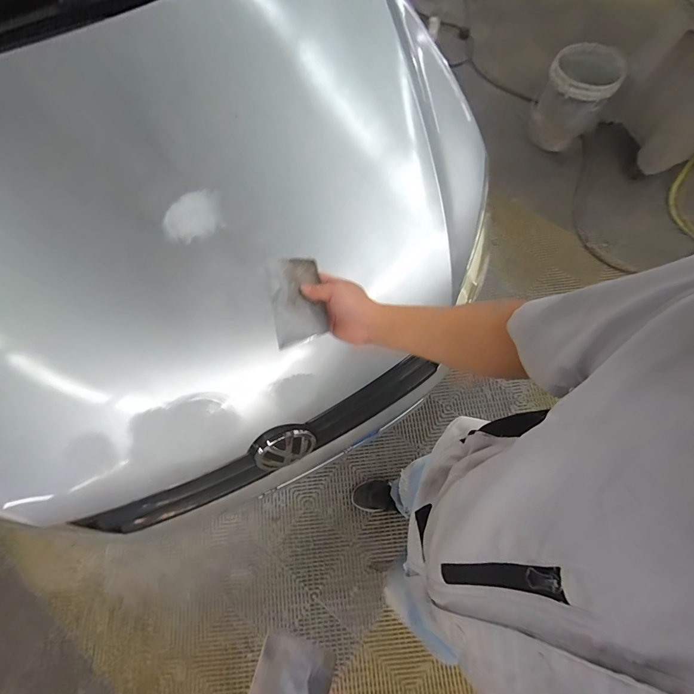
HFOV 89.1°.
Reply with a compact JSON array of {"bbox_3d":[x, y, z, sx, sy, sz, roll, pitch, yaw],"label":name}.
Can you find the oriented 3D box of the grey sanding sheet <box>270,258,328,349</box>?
[{"bbox_3d":[-0.065,-0.063,0.463,0.067,0.010,0.123,-5,72,-21],"label":"grey sanding sheet"}]

